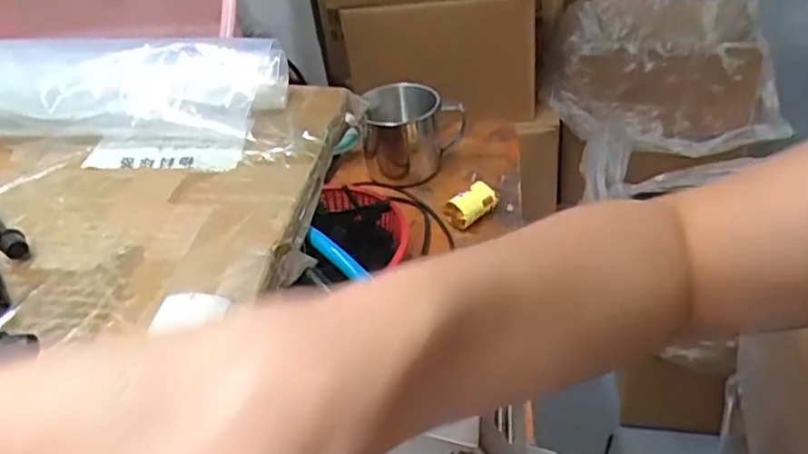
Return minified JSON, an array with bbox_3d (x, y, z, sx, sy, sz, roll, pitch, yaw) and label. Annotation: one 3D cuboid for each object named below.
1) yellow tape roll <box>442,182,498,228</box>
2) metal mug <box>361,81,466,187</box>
[{"bbox_3d":[0.053,-0.018,0.505,0.038,0.031,0.024,-30,41,-26],"label":"yellow tape roll"},{"bbox_3d":[0.007,-0.081,0.556,0.094,0.071,0.066,-5,36,6],"label":"metal mug"}]

